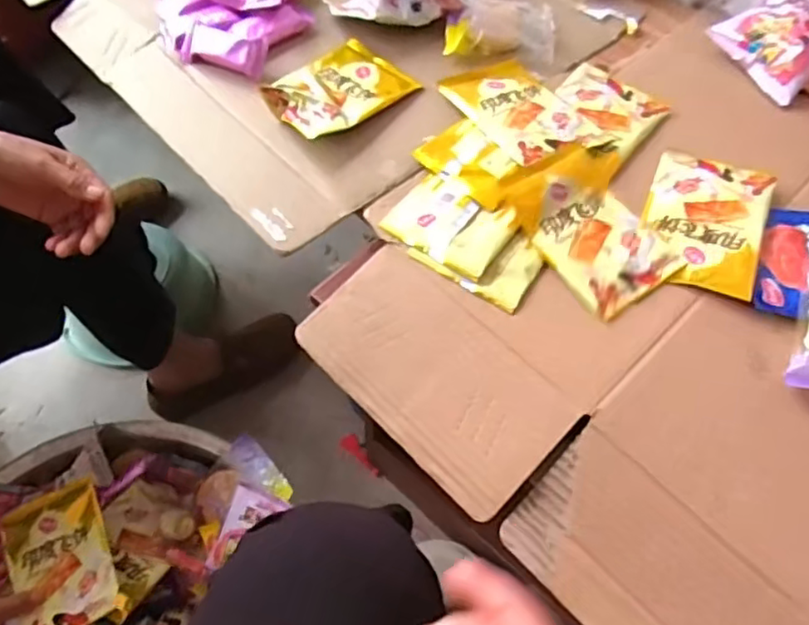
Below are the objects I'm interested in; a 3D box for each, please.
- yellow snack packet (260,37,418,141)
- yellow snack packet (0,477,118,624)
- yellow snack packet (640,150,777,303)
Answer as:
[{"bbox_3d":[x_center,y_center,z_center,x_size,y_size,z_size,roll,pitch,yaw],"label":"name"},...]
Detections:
[{"bbox_3d":[-0.068,-0.228,0.632,0.102,0.022,0.139,41,68,20],"label":"yellow snack packet"},{"bbox_3d":[-0.361,0.259,0.656,0.104,0.021,0.148,-21,62,-16],"label":"yellow snack packet"},{"bbox_3d":[0.270,-0.086,0.564,0.102,0.007,0.152,21,62,11],"label":"yellow snack packet"}]

